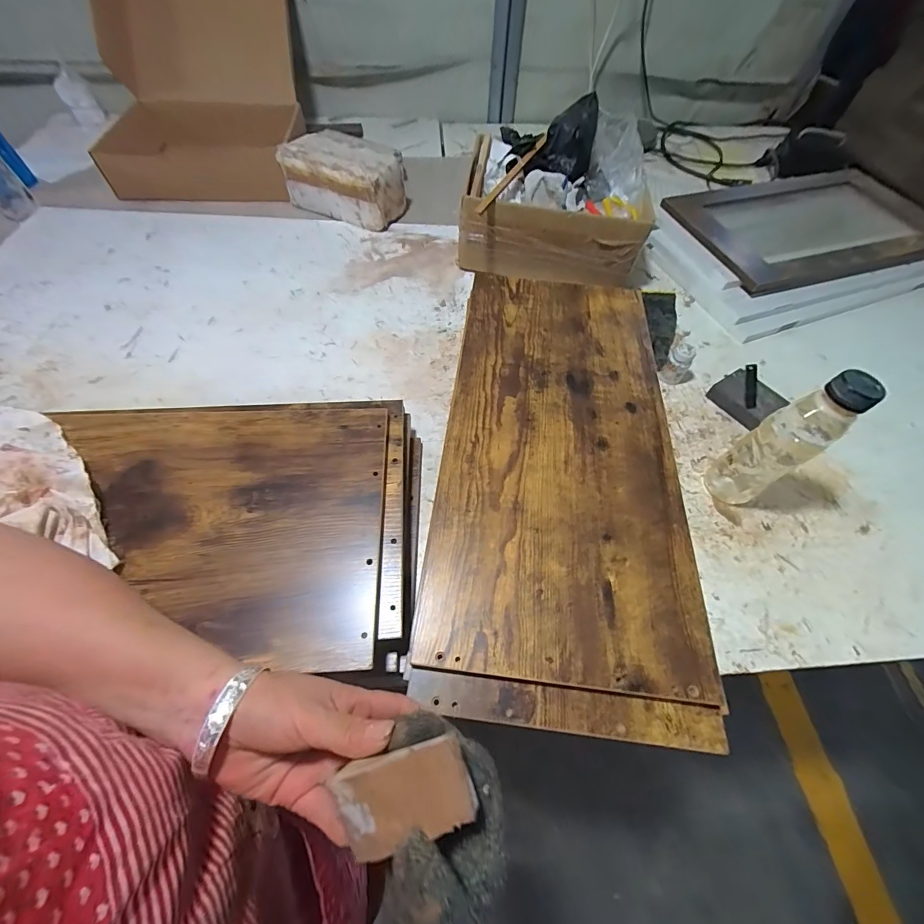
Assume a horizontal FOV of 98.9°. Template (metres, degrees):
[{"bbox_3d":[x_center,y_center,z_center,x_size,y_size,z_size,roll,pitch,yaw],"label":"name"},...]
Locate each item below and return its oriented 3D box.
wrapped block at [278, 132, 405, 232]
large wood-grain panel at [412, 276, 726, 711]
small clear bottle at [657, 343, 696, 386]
[{"bbox_3d":[-0.237,-0.578,0.809,0.252,0.103,0.125,26,61,13],"label":"wrapped block"},{"bbox_3d":[0.121,-0.042,0.497,0.274,0.013,0.566,7,59,2],"label":"large wood-grain panel"},{"bbox_3d":[0.333,-0.149,0.613,0.034,0.066,0.029,36,64,18],"label":"small clear bottle"}]

